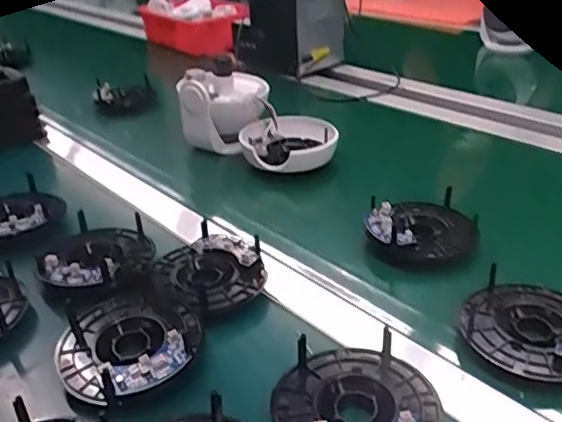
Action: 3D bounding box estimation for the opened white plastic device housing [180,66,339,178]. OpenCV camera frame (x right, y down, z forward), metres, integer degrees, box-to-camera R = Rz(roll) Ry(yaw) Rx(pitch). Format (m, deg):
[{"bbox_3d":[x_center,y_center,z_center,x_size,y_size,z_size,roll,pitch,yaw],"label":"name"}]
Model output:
[{"bbox_3d":[-0.020,-0.113,0.746,0.130,0.091,0.204,-26,37,-35],"label":"opened white plastic device housing"}]

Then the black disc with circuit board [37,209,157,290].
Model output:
[{"bbox_3d":[-0.156,0.035,0.514,0.085,0.026,0.100,-3,29,1],"label":"black disc with circuit board"}]

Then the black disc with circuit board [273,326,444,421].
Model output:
[{"bbox_3d":[0.047,0.117,0.364,0.098,0.026,0.104,-2,29,1],"label":"black disc with circuit board"}]

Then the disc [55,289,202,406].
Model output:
[{"bbox_3d":[-0.107,0.088,0.416,0.097,0.018,0.098,-2,29,1],"label":"disc"}]

